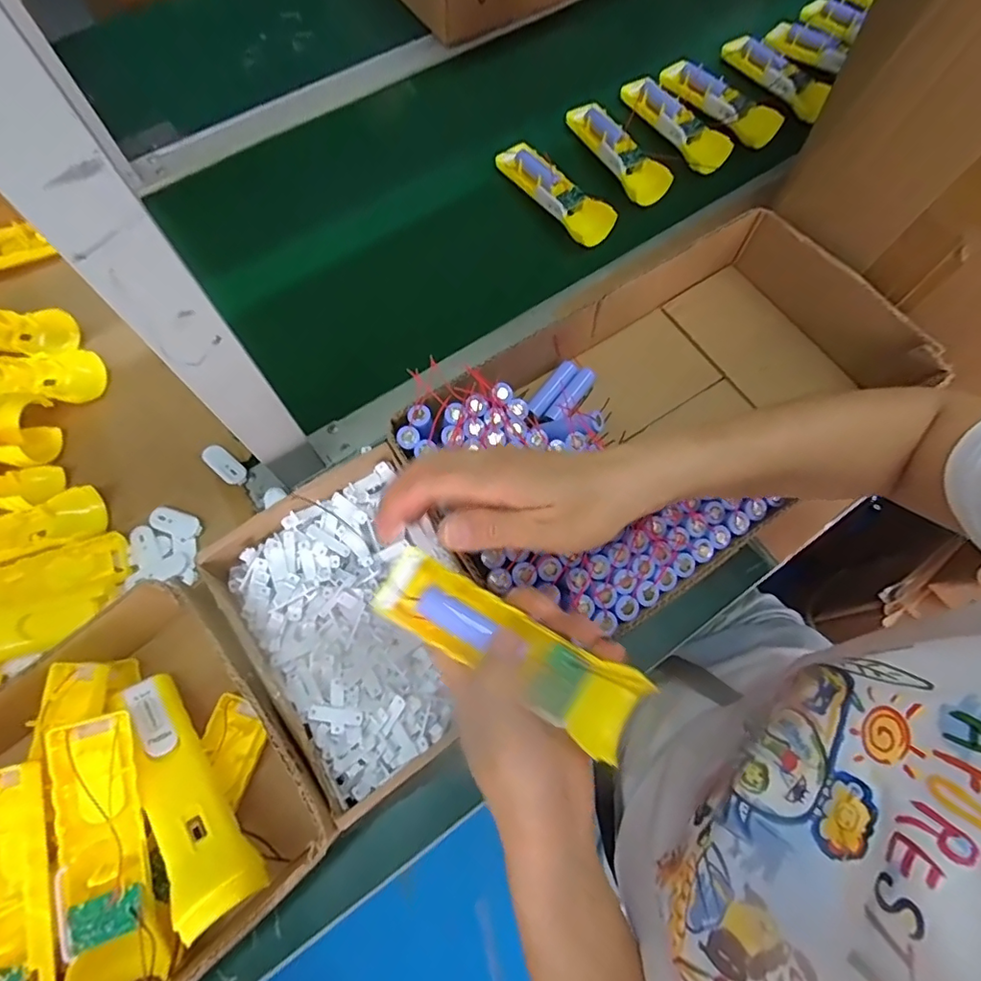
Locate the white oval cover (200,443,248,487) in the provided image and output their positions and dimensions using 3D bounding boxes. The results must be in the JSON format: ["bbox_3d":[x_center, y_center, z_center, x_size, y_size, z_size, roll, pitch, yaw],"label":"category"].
[{"bbox_3d":[-0.243,-0.024,0.488,0.050,0.006,0.021,38,75,14],"label":"white oval cover"}]

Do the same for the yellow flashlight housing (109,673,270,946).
[{"bbox_3d":[-0.204,0.195,0.351,0.040,0.039,0.160,-35,73,-11],"label":"yellow flashlight housing"}]

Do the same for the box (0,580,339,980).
[{"bbox_3d":[-0.319,0.271,0.331,0.426,0.098,0.220,-39,74,-13],"label":"box"}]

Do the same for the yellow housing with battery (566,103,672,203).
[{"bbox_3d":[0.150,-0.400,0.626,0.046,0.028,0.161,-29,72,-9],"label":"yellow housing with battery"}]

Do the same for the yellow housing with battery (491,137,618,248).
[{"bbox_3d":[0.072,-0.339,0.603,0.045,0.025,0.167,-39,74,-12],"label":"yellow housing with battery"}]

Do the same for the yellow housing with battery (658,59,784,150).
[{"bbox_3d":[0.276,-0.477,0.647,0.038,0.025,0.165,-40,74,-13],"label":"yellow housing with battery"}]

